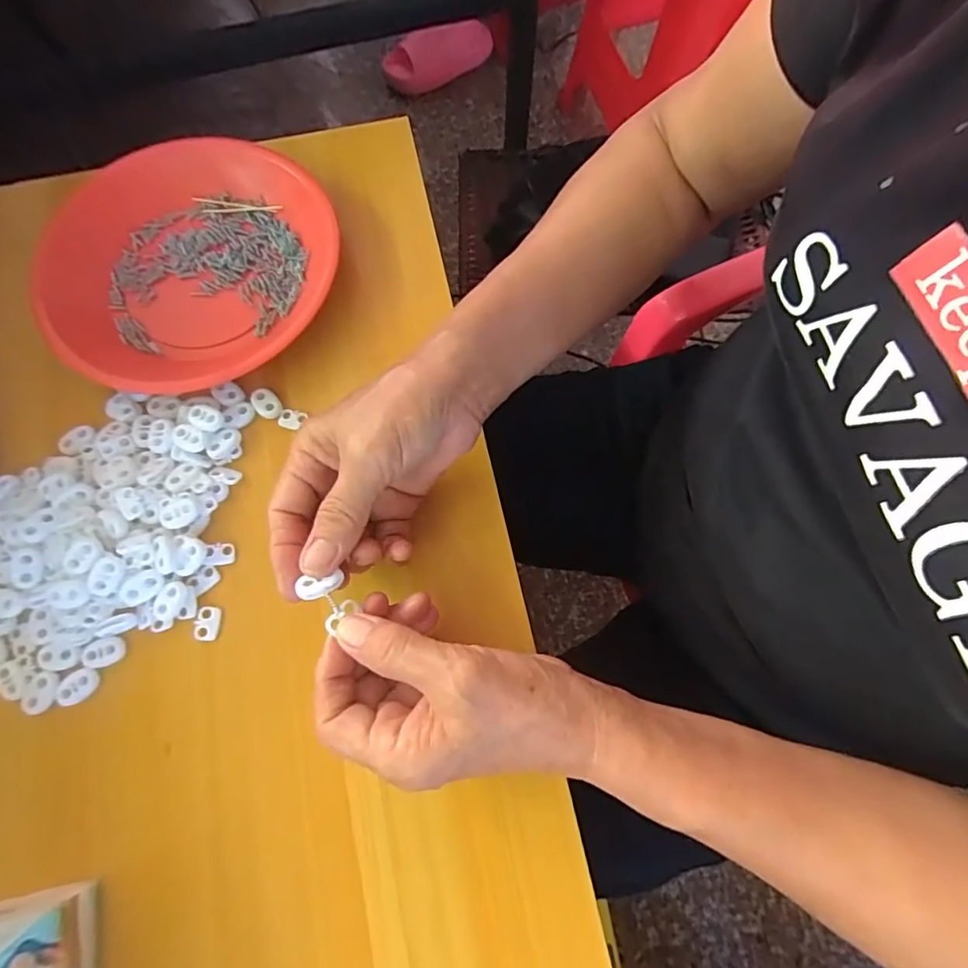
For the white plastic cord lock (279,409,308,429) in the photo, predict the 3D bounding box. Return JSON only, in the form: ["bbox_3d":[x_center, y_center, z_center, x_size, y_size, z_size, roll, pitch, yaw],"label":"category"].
[{"bbox_3d":[-0.122,-0.041,0.347,0.018,0.004,0.012,13,73,4],"label":"white plastic cord lock"}]

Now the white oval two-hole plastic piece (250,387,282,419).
[{"bbox_3d":[-0.140,-0.052,0.347,0.015,0.005,0.022,-36,76,-10],"label":"white oval two-hole plastic piece"}]

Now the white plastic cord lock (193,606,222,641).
[{"bbox_3d":[-0.158,0.080,0.308,0.013,0.004,0.019,1,72,1],"label":"white plastic cord lock"}]

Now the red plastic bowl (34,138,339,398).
[{"bbox_3d":[-0.193,-0.148,0.366,0.183,0.033,0.186,0,72,0],"label":"red plastic bowl"}]

